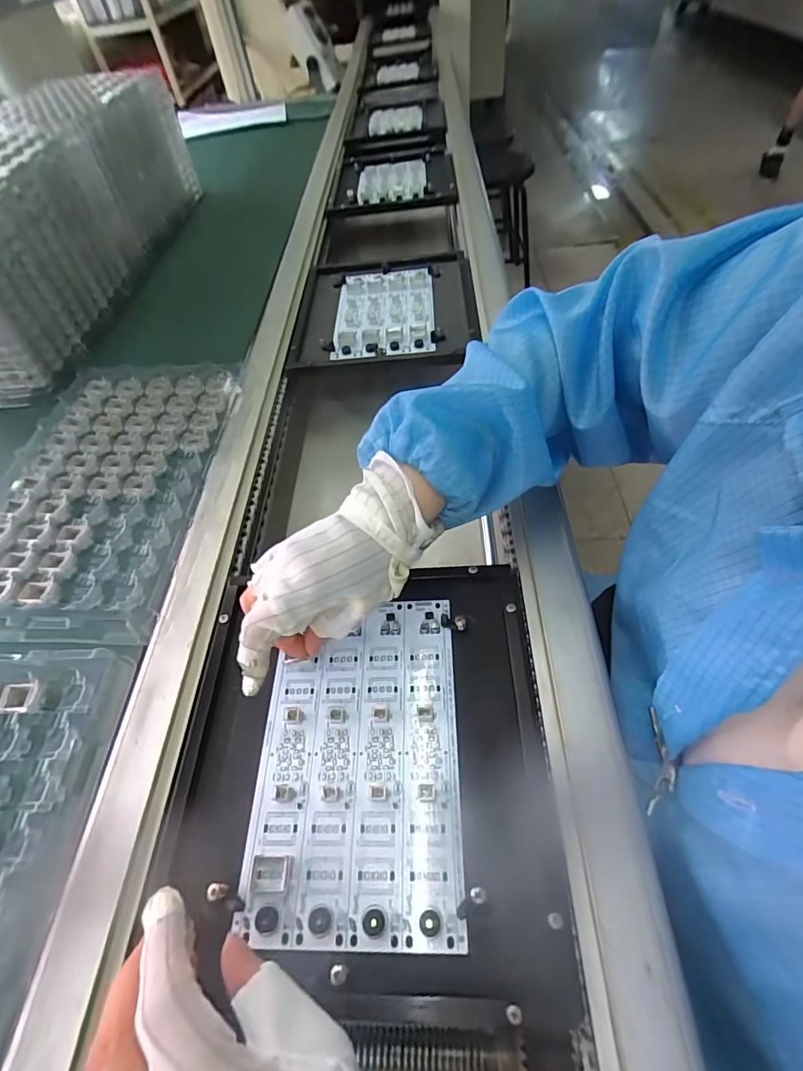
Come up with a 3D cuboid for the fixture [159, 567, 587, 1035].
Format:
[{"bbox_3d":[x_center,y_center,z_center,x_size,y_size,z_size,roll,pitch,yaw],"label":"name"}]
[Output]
[{"bbox_3d":[-0.027,0.138,0.318,0.235,0.017,0.253,-4,53,5],"label":"fixture"}]

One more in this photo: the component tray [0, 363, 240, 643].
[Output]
[{"bbox_3d":[-0.283,-0.060,0.462,0.204,0.018,0.323,-2,53,7],"label":"component tray"}]

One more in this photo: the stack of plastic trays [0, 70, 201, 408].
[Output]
[{"bbox_3d":[-0.513,-0.479,0.681,0.233,0.162,0.673,-3,54,0],"label":"stack of plastic trays"}]

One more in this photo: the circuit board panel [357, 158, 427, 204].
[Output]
[{"bbox_3d":[-0.020,-0.721,0.978,0.140,0.028,0.226,-8,52,2],"label":"circuit board panel"}]

